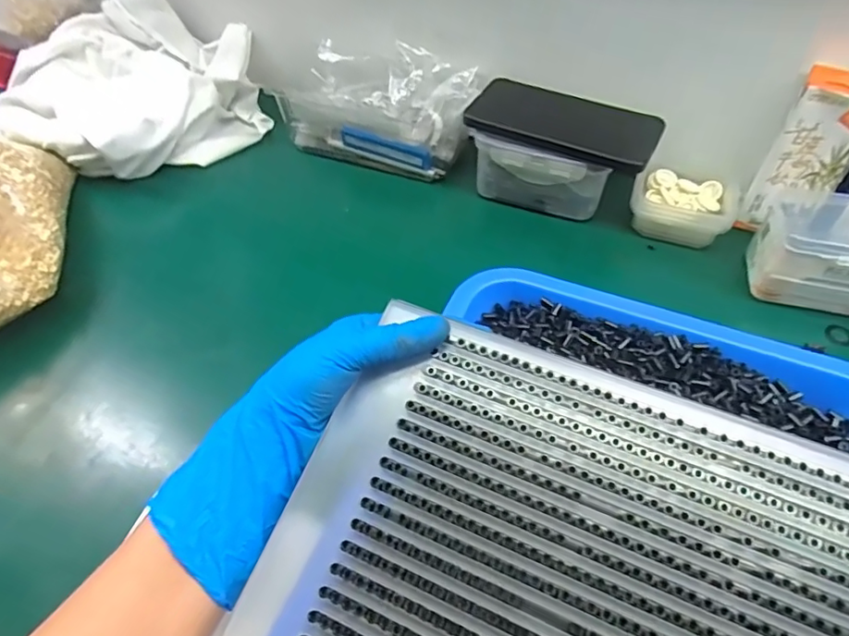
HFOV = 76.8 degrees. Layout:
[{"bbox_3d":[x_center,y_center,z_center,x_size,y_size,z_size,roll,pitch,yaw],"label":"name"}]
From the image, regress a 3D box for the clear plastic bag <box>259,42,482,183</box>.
[{"bbox_3d":[-0.047,-0.212,0.532,0.188,0.084,0.094,22,55,17],"label":"clear plastic bag"}]

